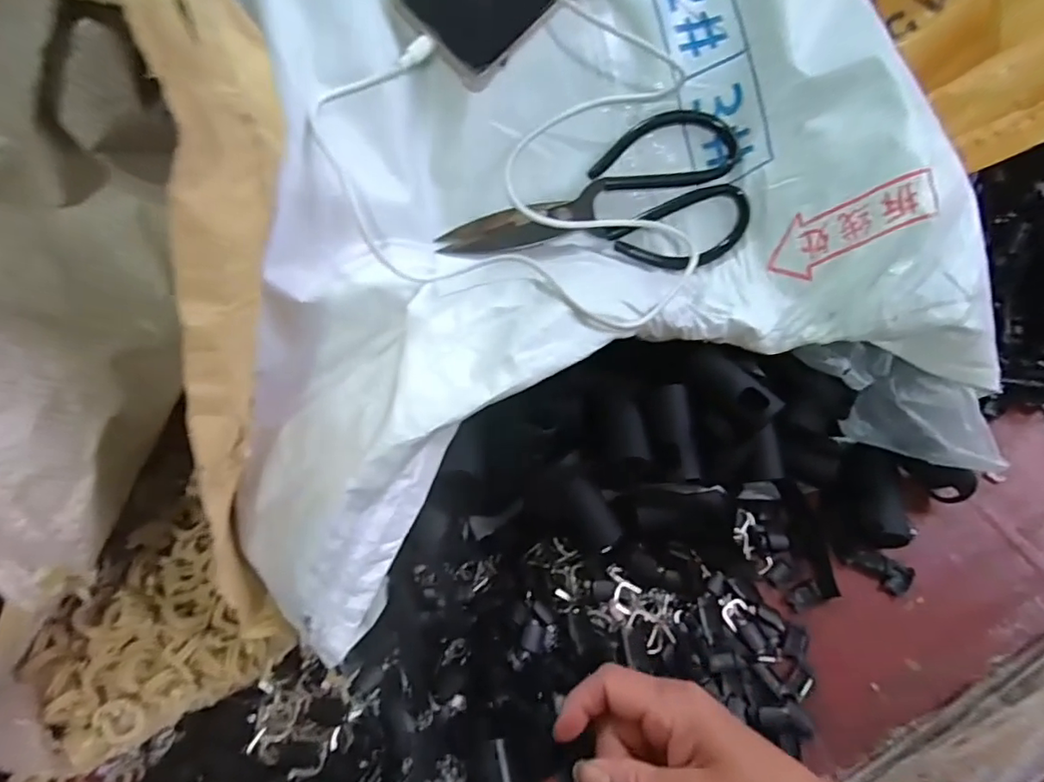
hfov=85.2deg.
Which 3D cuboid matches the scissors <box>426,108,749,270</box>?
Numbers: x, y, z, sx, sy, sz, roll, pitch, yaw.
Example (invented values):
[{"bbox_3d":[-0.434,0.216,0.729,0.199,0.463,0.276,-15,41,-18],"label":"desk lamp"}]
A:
[{"bbox_3d":[0.046,-0.122,0.379,0.198,0.012,0.098,-11,94,1],"label":"scissors"}]

